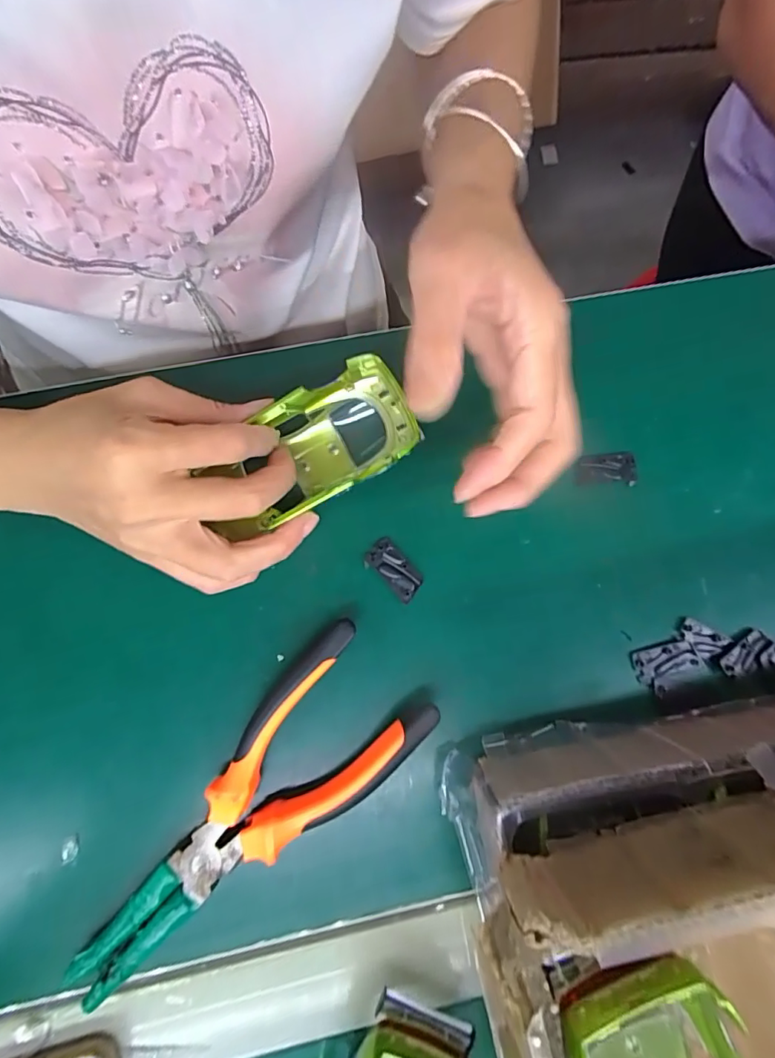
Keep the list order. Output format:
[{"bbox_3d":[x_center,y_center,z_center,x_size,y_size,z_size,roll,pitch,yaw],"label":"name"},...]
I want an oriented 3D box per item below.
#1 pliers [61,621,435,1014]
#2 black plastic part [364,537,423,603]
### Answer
[{"bbox_3d":[-0.065,0.135,0.234,0.068,0.022,0.188,44,79,6],"label":"pliers"},{"bbox_3d":[0.004,0.021,0.267,0.017,0.004,0.033,-42,83,-10],"label":"black plastic part"}]

